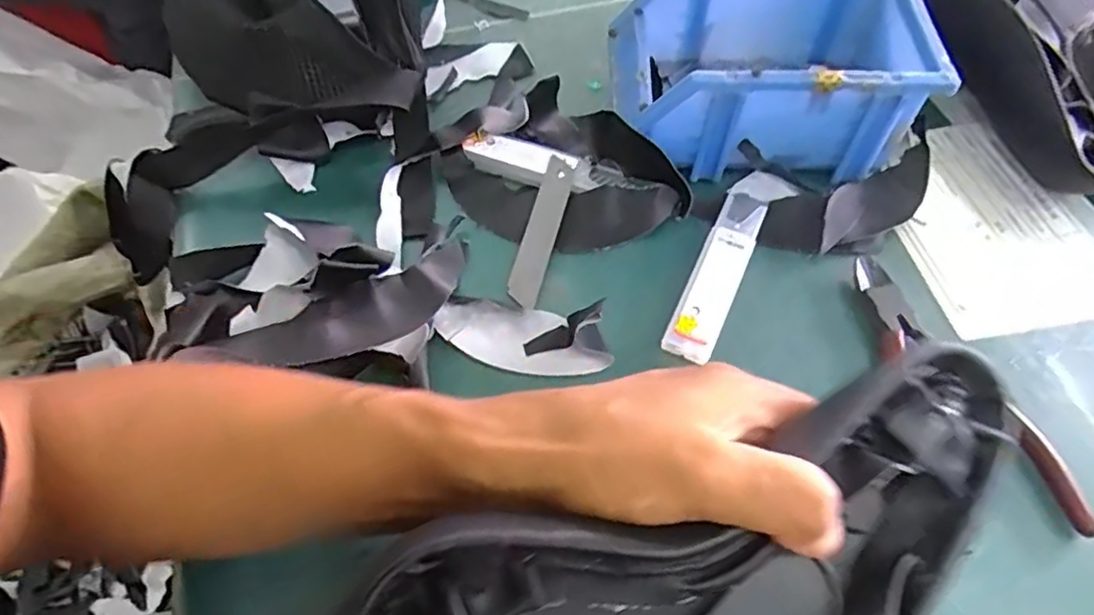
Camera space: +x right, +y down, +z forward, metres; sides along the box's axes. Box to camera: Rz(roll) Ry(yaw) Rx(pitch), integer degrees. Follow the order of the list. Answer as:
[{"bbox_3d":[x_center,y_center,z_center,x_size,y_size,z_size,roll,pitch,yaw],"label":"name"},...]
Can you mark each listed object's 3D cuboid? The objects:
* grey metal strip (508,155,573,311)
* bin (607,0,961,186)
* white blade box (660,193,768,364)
[{"bbox_3d":[-0.003,-0.043,0.379,0.018,0.004,0.101,18,67,-3],"label":"grey metal strip"},{"bbox_3d":[0.132,-0.147,0.403,0.173,0.075,0.120,4,58,2],"label":"bin"},{"bbox_3d":[0.094,-0.018,0.359,0.026,0.014,0.116,22,61,13],"label":"white blade box"}]

